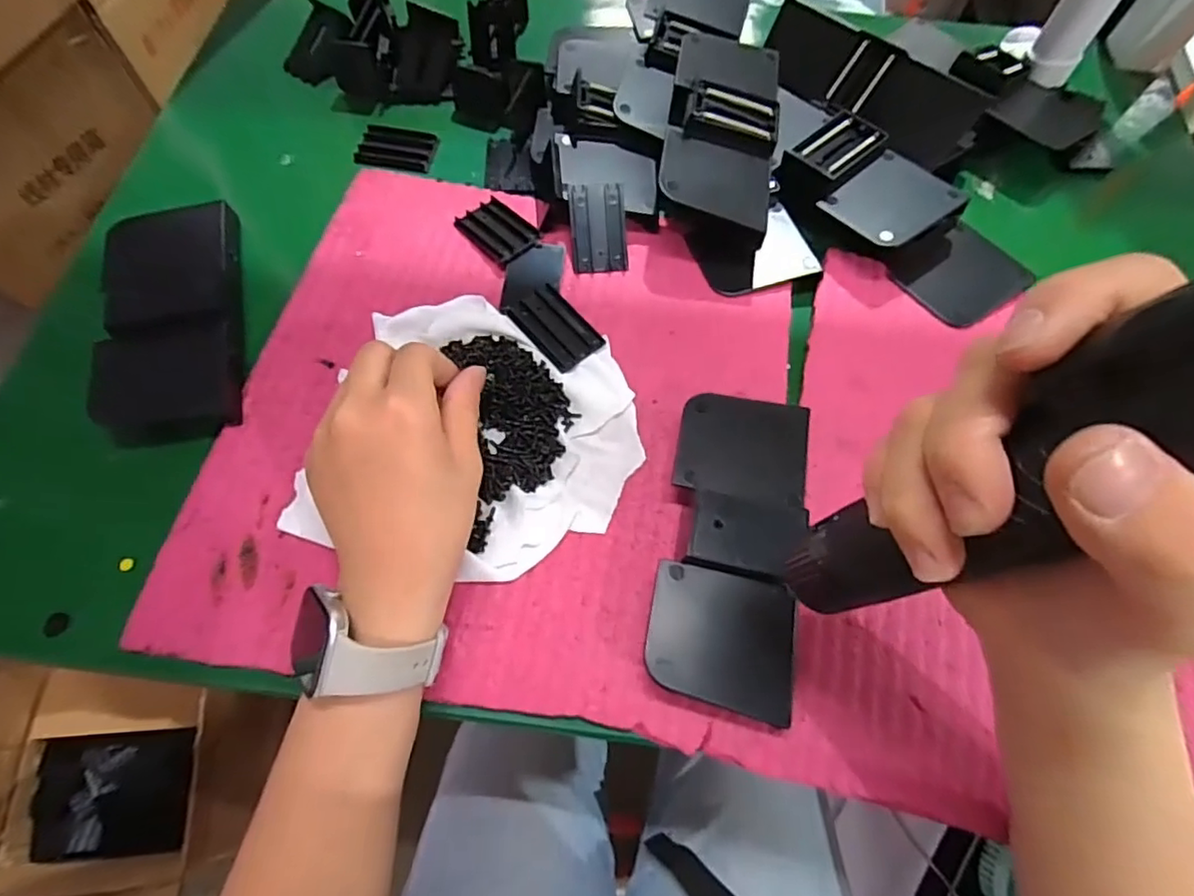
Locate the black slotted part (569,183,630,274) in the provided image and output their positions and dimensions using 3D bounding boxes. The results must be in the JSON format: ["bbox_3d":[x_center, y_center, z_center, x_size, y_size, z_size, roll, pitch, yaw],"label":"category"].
[{"bbox_3d":[0.001,-0.143,0.401,0.036,0.004,0.055,-5,94,-6],"label":"black slotted part"}]

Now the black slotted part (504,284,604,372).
[{"bbox_3d":[-0.025,-0.074,0.373,0.036,0.008,0.054,-38,73,-26],"label":"black slotted part"}]

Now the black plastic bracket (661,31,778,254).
[{"bbox_3d":[0.080,-0.206,0.401,0.070,0.025,0.164,12,69,-7],"label":"black plastic bracket"}]

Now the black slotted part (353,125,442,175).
[{"bbox_3d":[-0.148,-0.224,0.459,0.055,0.004,0.042,10,66,2],"label":"black slotted part"}]

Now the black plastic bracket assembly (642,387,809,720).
[{"bbox_3d":[0.068,0.049,0.315,0.069,0.028,0.154,11,66,2],"label":"black plastic bracket assembly"}]

